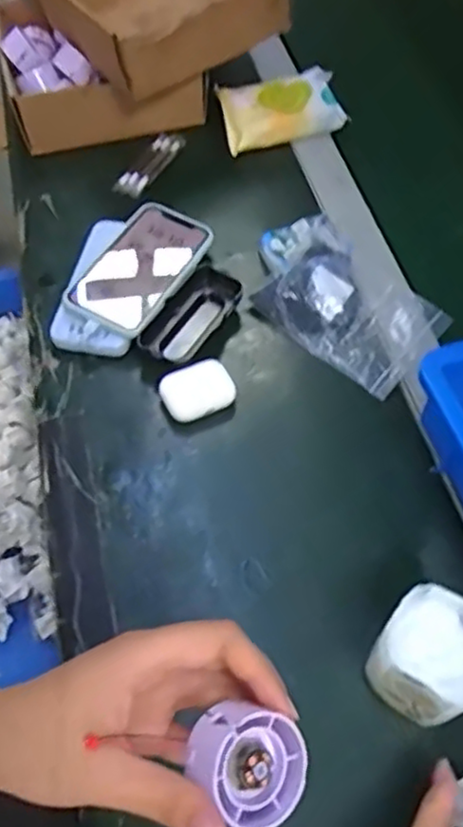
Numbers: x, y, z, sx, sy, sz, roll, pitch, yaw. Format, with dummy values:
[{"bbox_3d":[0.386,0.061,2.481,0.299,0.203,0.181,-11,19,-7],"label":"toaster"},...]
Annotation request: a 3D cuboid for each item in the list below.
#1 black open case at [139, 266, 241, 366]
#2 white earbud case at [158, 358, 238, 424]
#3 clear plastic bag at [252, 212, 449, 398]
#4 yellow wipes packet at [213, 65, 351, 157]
[{"bbox_3d":[-0.029,-0.089,0.610,0.051,0.026,0.118,28,59,14],"label":"black open case"},{"bbox_3d":[-0.028,-0.018,0.562,0.059,0.020,0.043,-23,61,-17],"label":"white earbud case"},{"bbox_3d":[0.100,-0.108,0.624,0.122,0.022,0.182,-36,66,-24],"label":"clear plastic bag"},{"bbox_3d":[0.055,-0.341,0.762,0.136,0.041,0.078,-14,59,-12],"label":"yellow wipes packet"}]

